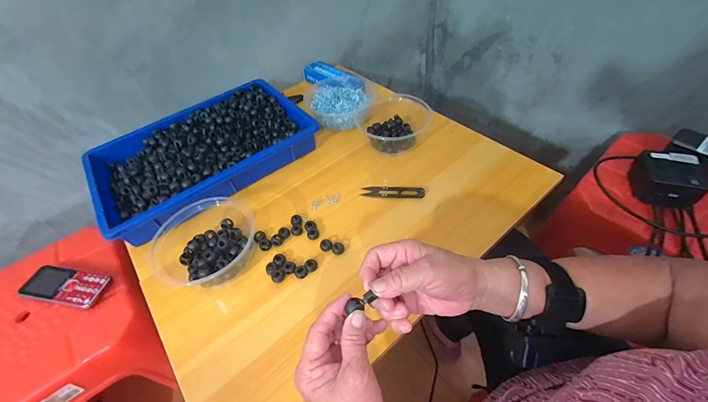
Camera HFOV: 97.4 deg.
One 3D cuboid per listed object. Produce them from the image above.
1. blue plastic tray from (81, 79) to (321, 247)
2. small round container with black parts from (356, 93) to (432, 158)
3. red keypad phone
[{"bbox_3d":[-0.275,-0.093,0.577,0.362,0.065,0.240,-32,54,-20],"label":"blue plastic tray"},{"bbox_3d":[0.073,-0.150,0.581,0.113,0.046,0.121,-3,49,3],"label":"small round container with black parts"},{"bbox_3d":[-0.438,0.128,0.472,0.123,0.015,0.055,5,50,10],"label":"red keypad phone"}]

